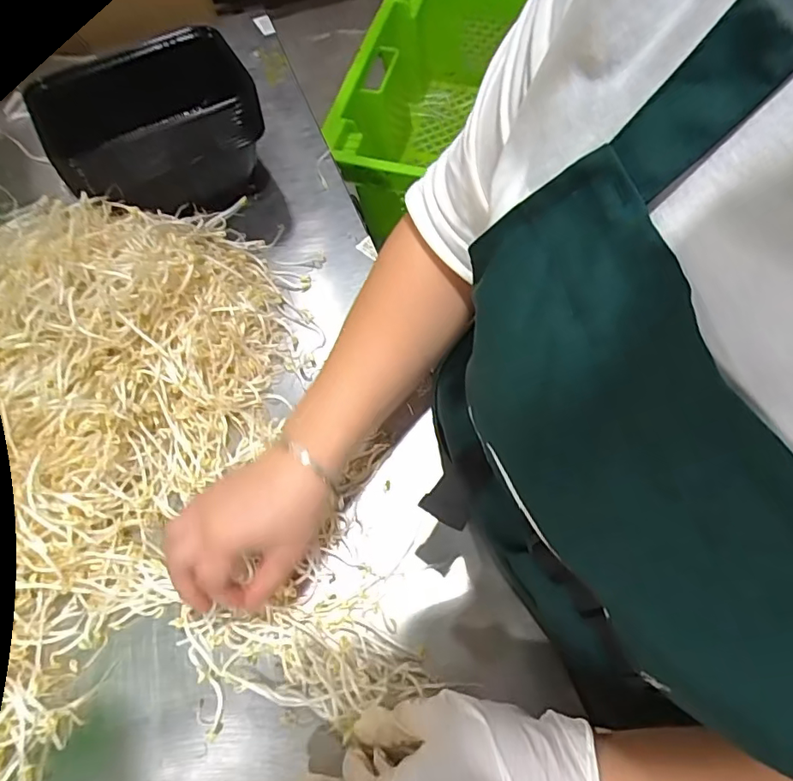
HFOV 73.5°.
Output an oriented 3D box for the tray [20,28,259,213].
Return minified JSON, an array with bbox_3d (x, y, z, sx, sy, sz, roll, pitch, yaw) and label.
[{"bbox_3d":[-0.219,-0.242,0.507,0.176,0.107,0.123,-23,65,-10],"label":"tray"}]

